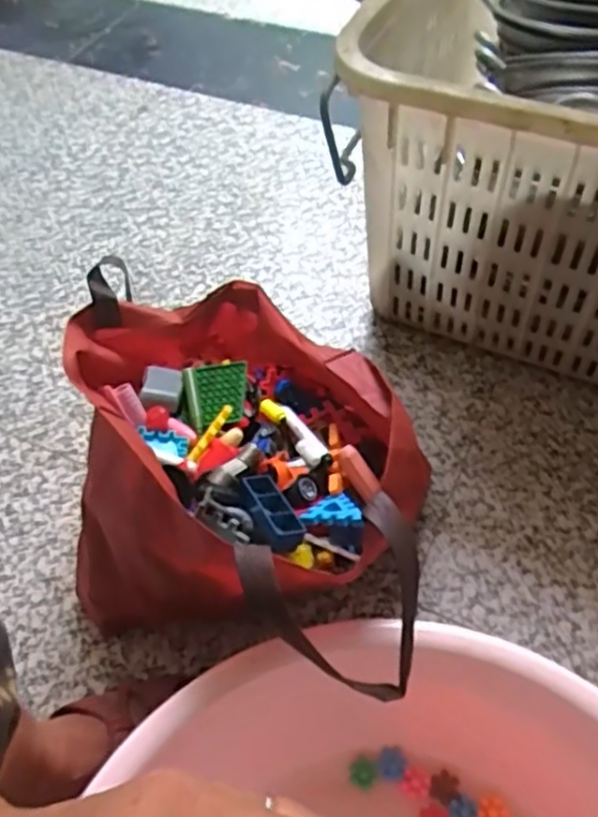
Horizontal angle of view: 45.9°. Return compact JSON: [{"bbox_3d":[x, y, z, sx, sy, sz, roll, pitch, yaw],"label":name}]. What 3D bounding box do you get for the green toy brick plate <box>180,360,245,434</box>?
[{"bbox_3d":[-0.079,-0.013,0.667,0.057,0.017,0.065,-9,70,11],"label":"green toy brick plate"}]

